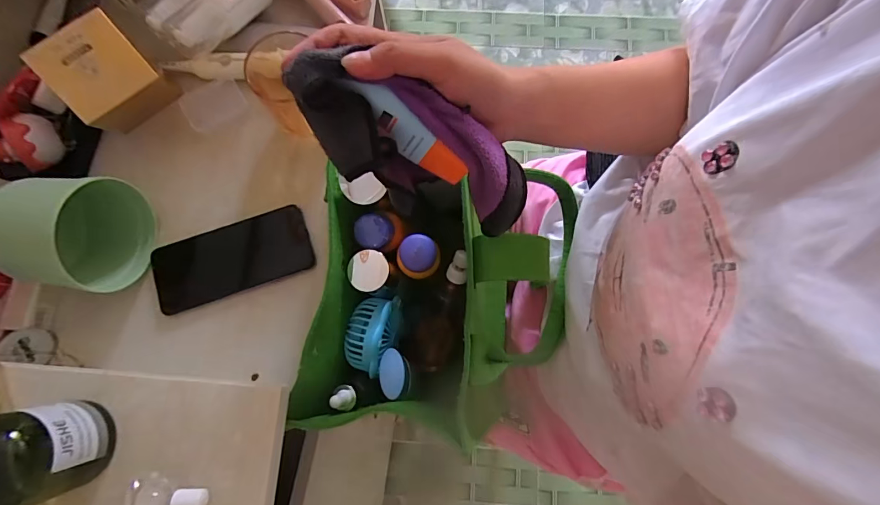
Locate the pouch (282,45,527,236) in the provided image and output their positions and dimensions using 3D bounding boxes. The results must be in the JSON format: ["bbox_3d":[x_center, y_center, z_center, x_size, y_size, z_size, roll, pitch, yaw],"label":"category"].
[{"bbox_3d":[-0.015,-0.066,0.269,0.172,0.063,0.056,22,78,-21],"label":"pouch"}]

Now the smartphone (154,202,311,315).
[{"bbox_3d":[-0.217,0.006,0.419,0.163,0.009,0.073,-19,78,-2],"label":"smartphone"}]

